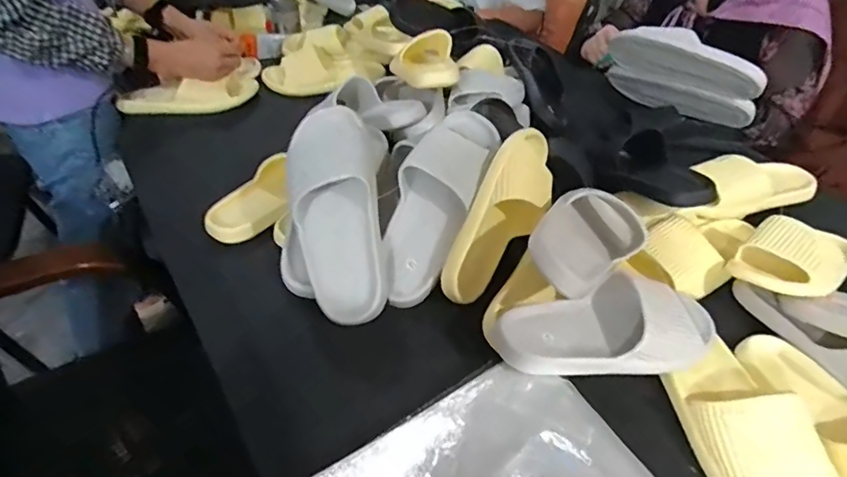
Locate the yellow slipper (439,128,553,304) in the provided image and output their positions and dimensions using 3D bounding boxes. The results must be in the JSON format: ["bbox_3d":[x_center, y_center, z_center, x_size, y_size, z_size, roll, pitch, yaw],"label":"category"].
[{"bbox_3d":[0.105,-0.026,0.661,0.073,0.097,0.247,26,79,23],"label":"yellow slipper"}]

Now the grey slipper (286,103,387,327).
[{"bbox_3d":[-0.101,-0.032,0.639,0.114,0.087,0.271,-6,79,-11],"label":"grey slipper"}]

